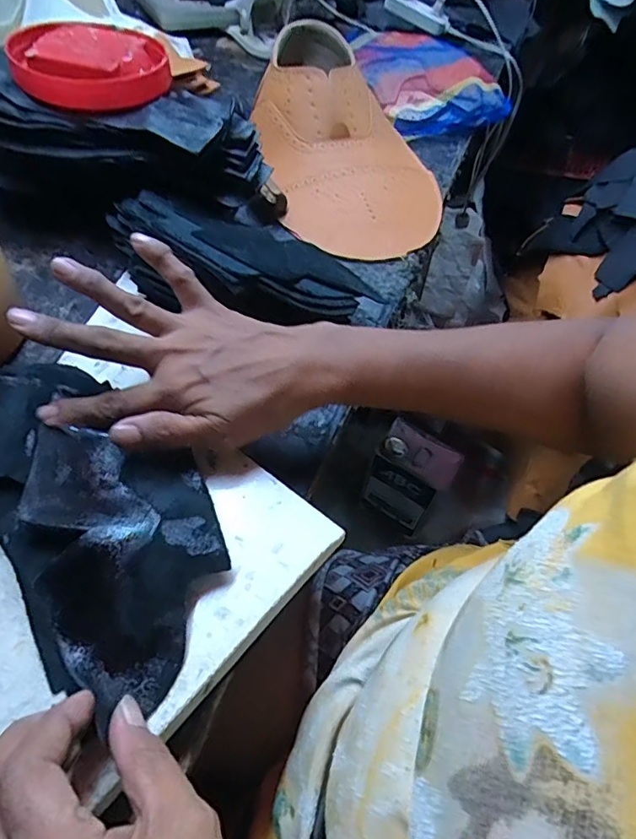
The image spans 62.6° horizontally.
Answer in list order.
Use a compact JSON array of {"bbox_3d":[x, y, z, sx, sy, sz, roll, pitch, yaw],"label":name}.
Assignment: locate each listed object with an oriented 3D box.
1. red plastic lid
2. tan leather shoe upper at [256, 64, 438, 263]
[{"bbox_3d":[-0.179,-0.285,0.417,0.115,0.027,0.095,-11,56,-12],"label":"red plastic lid"},{"bbox_3d":[0.038,-0.264,0.523,0.169,0.082,0.216,-10,56,-11],"label":"tan leather shoe upper"}]

